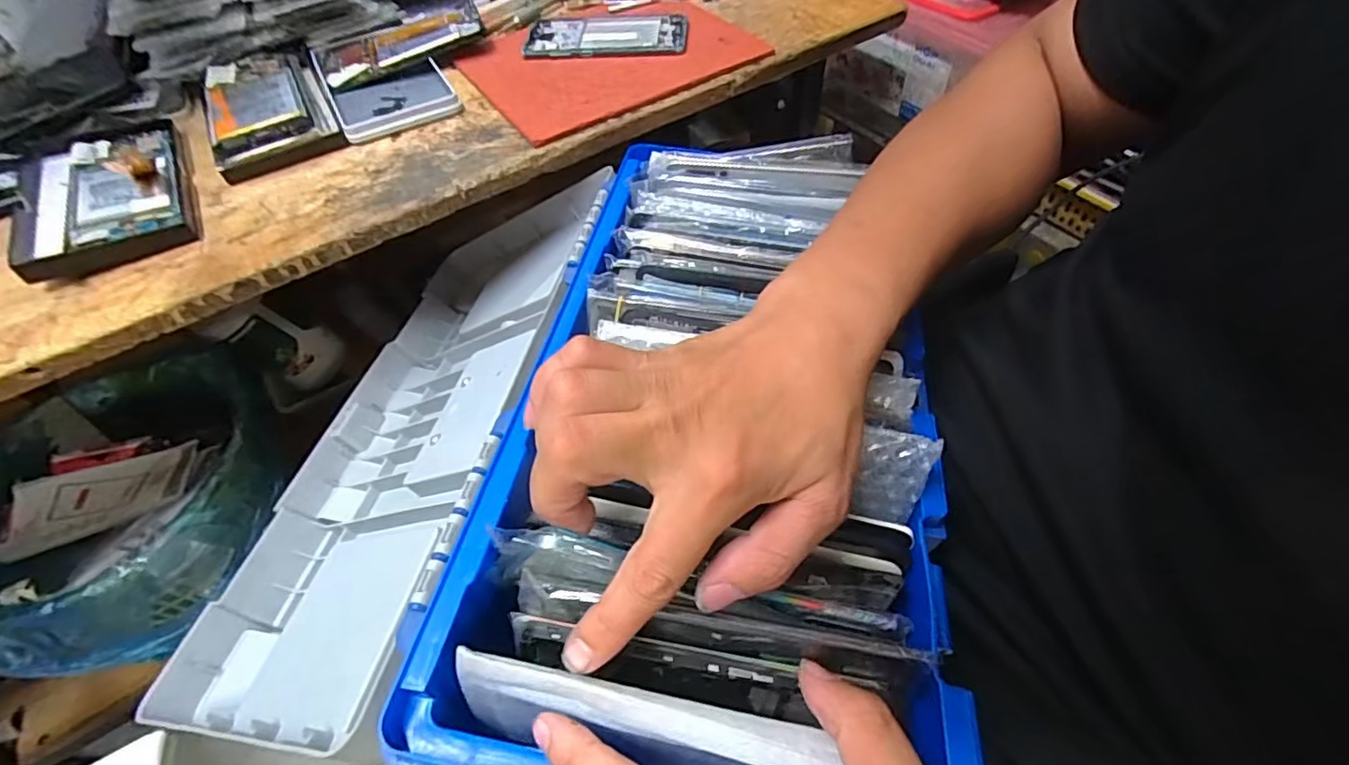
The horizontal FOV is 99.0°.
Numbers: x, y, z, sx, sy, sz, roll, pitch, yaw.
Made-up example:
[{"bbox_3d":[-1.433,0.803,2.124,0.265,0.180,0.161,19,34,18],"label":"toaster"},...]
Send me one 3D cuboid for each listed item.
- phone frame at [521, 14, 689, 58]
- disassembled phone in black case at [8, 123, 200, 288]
[{"bbox_3d":[-0.066,-0.344,0.568,0.154,0.005,0.083,2,57,3],"label":"phone frame"},{"bbox_3d":[-0.433,-0.143,0.434,0.105,0.023,0.165,-30,61,-16],"label":"disassembled phone in black case"}]

